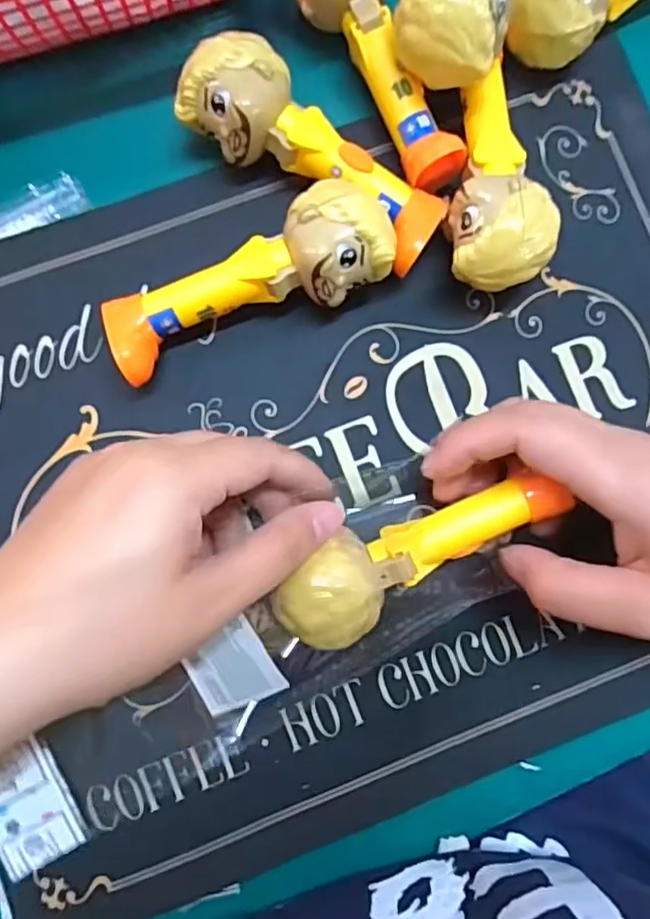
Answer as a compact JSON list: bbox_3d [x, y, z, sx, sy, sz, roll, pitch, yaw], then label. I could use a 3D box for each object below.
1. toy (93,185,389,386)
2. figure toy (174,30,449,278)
[{"bbox_3d":[-0.030,-0.073,0.251,0.124,0.043,0.038,-23,86,-4],"label":"toy"},{"bbox_3d":[-0.003,-0.126,0.258,0.121,0.041,0.045,38,85,2],"label":"figure toy"}]

